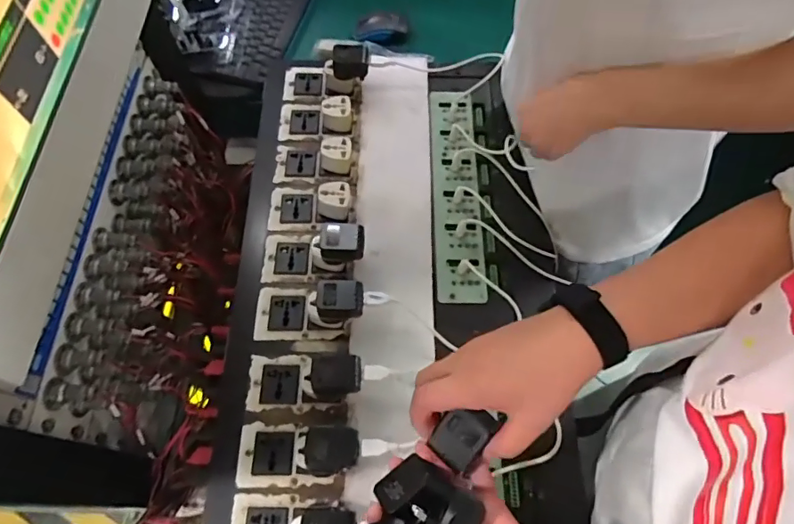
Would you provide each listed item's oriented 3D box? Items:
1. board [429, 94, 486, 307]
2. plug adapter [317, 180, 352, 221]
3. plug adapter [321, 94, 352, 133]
[{"bbox_3d":[0.076,-0.099,0.643,0.058,0.030,0.314,-1,63,1],"label":"board"},{"bbox_3d":[-0.077,-0.078,0.612,0.040,0.032,0.034,5,63,4],"label":"plug adapter"},{"bbox_3d":[-0.081,-0.202,0.670,0.039,0.032,0.032,-5,63,-1],"label":"plug adapter"}]

